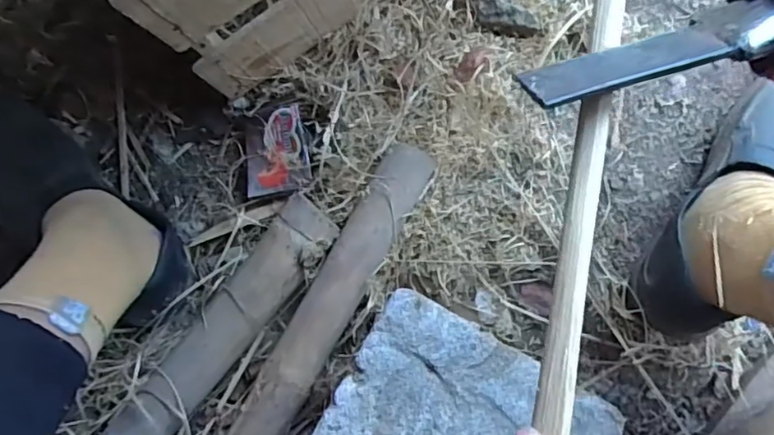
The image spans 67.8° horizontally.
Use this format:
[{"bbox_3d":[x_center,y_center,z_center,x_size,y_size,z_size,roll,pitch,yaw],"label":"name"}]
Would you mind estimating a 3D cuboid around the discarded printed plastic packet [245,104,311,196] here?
[{"bbox_3d":[-0.107,-0.062,0.546,0.064,0.009,0.077,-9,85,7],"label":"discarded printed plastic packet"}]

